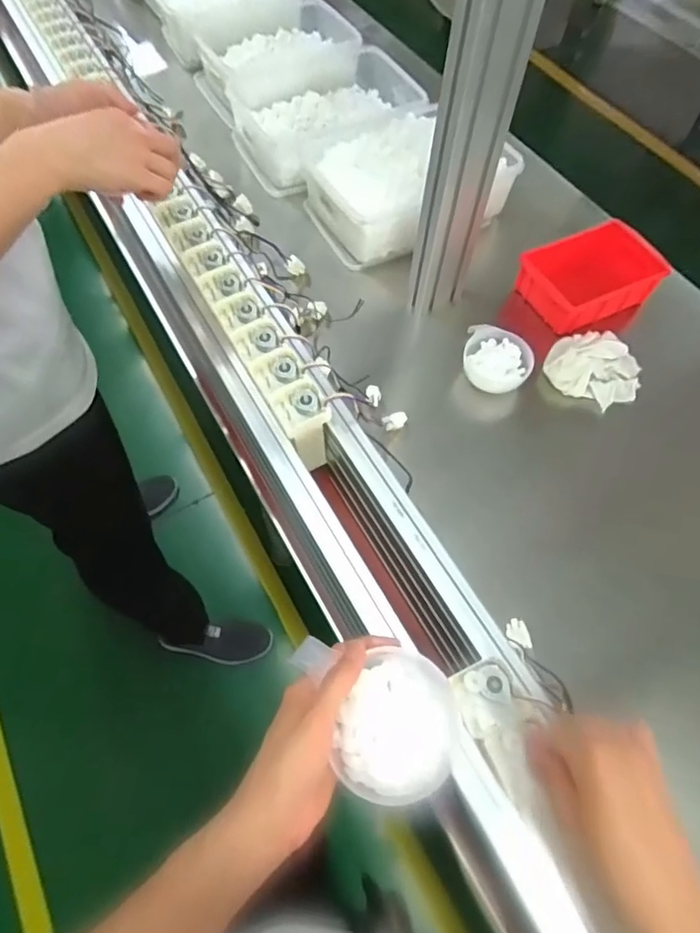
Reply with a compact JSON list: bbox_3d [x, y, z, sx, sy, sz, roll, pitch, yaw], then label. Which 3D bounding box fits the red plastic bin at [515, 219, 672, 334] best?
[{"bbox_3d":[0.376,-0.303,0.848,0.190,0.068,0.141,-24,65,-14],"label":"red plastic bin"}]

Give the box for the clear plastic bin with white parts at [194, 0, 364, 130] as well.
[{"bbox_3d":[-0.153,-0.837,1.125,0.340,0.106,0.198,-26,66,-15],"label":"clear plastic bin with white parts"}]

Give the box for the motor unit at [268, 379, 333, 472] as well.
[{"bbox_3d":[-0.056,-0.044,0.619,0.053,0.096,0.060,-26,66,-15],"label":"motor unit"}]

